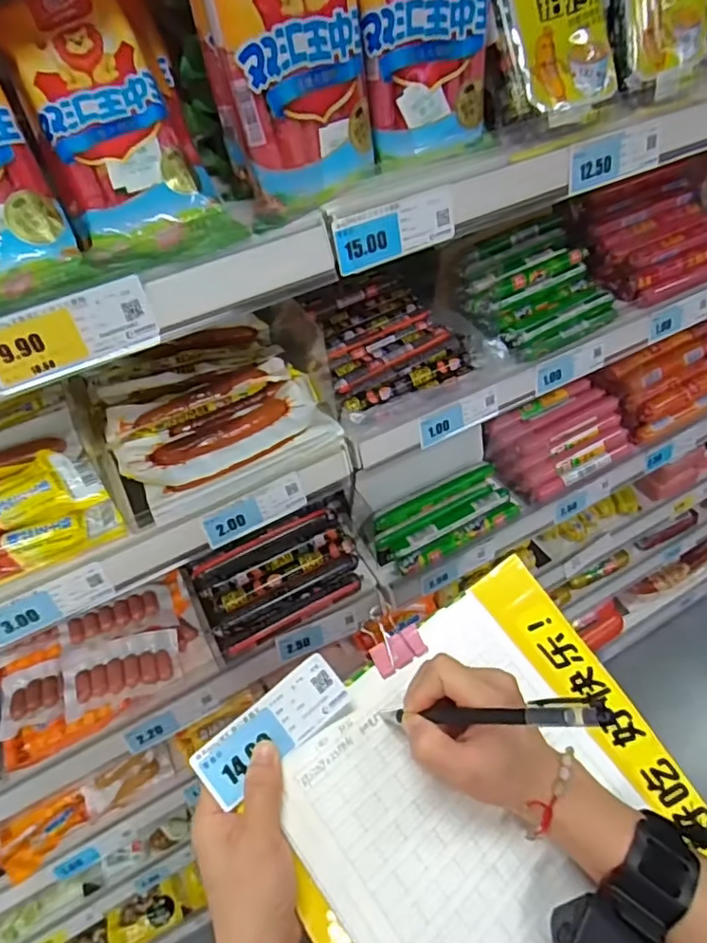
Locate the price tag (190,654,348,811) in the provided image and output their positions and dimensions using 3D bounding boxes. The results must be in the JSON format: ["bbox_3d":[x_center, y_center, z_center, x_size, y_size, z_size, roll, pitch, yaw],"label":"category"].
[{"bbox_3d":[-0.050,0.160,0.365,0.097,0.009,0.037,-36,85,-16],"label":"price tag"}]

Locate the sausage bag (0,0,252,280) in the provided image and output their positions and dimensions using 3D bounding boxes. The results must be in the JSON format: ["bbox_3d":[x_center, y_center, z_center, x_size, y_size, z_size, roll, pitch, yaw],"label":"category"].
[{"bbox_3d":[-0.148,-0.222,0.369,0.096,0.029,0.188,-21,90,-14],"label":"sausage bag"}]

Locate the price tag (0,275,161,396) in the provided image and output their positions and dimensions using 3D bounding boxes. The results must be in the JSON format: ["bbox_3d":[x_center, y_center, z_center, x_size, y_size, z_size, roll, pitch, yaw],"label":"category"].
[{"bbox_3d":[-0.173,-0.083,0.358,0.102,0.043,0.004,-24,31,-17],"label":"price tag"}]

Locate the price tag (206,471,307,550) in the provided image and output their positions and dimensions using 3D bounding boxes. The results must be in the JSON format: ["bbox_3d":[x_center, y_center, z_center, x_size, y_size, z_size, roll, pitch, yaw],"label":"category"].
[{"bbox_3d":[-0.092,0.038,0.553,0.098,0.036,0.004,-27,28,-16],"label":"price tag"}]

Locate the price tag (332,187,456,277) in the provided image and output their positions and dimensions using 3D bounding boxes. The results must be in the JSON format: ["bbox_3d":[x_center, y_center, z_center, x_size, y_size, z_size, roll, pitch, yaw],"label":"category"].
[{"bbox_3d":[0.031,-0.174,0.427,0.099,0.039,0.005,-24,38,-17],"label":"price tag"}]

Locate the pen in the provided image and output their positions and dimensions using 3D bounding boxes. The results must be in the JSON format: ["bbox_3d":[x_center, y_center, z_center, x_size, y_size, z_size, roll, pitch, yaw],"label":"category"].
[{"bbox_3d":[0.070,0.137,0.333,0.009,0.156,0.014,41,50,-21],"label":"pen"}]

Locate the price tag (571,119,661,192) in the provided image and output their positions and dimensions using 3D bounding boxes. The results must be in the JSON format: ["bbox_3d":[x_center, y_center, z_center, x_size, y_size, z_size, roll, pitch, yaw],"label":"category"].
[{"bbox_3d":[0.218,-0.263,0.490,0.097,0.035,0.006,-23,17,-14],"label":"price tag"}]

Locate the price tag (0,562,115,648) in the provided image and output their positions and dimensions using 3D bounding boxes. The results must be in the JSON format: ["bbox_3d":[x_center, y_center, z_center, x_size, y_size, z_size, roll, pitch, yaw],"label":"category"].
[{"bbox_3d":[-0.257,0.113,0.499,0.099,0.034,0.005,-25,24,-16],"label":"price tag"}]

